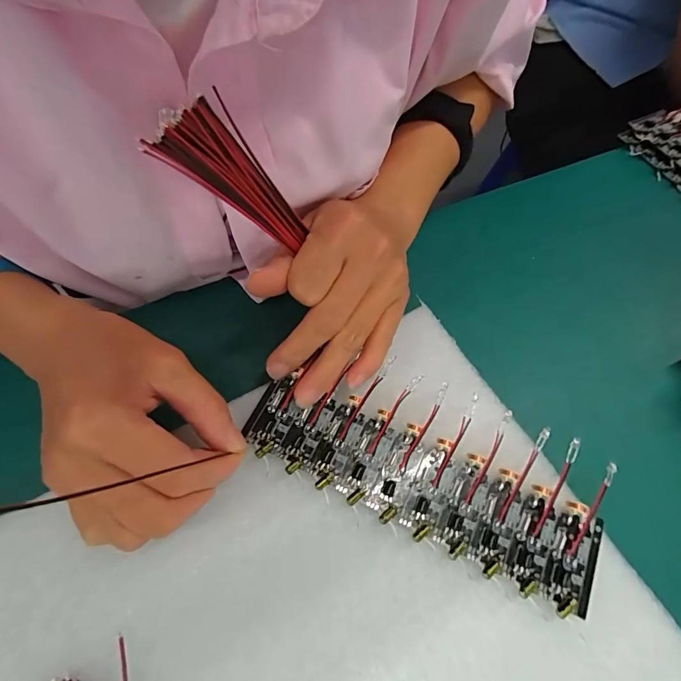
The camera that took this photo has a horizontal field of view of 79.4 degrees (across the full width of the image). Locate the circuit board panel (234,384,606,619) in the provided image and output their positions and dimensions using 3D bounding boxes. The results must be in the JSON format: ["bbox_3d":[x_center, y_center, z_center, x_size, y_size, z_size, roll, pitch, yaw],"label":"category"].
[{"bbox_3d":[0.034,0.063,0.187,0.160,0.007,0.046,23,63,9],"label":"circuit board panel"}]

